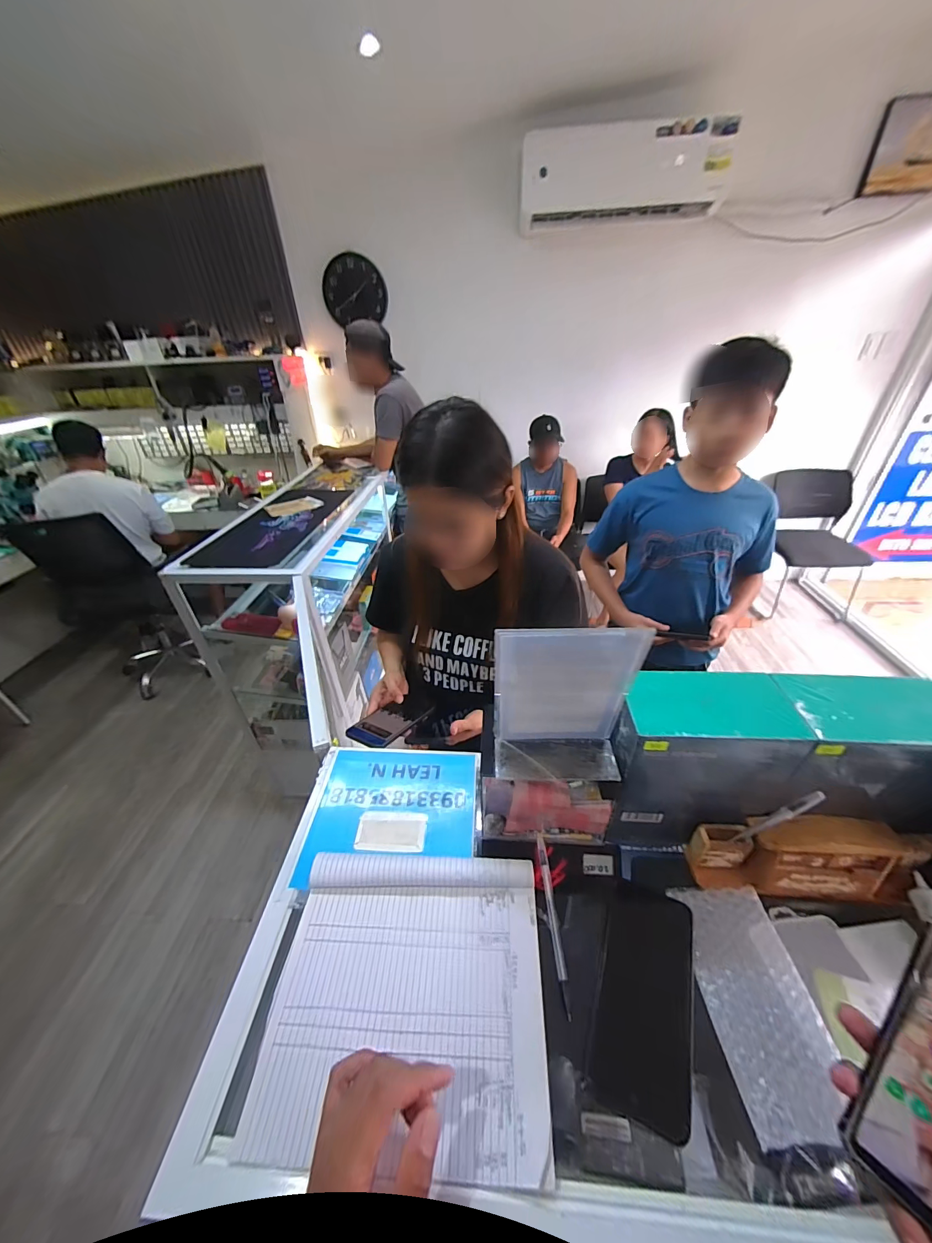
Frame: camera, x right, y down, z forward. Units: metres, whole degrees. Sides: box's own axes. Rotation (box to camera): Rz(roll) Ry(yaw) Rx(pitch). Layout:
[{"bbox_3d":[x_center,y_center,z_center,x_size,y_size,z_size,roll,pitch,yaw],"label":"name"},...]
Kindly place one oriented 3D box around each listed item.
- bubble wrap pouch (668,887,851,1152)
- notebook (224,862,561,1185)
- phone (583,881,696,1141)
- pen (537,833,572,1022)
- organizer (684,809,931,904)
[{"bbox_3d":[0.265,0.339,0.366,0.088,0.021,0.171,1,35,5],"label":"bubble wrap pouch"},{"bbox_3d":[-0.052,0.338,0.376,0.241,0.030,0.208,0,35,4],"label":"notebook"},{"bbox_3d":[0.167,0.337,0.372,0.080,0.015,0.170,14,39,22],"label":"phone"},{"bbox_3d":[0.092,0.310,0.426,0.010,0.009,0.158,-2,35,1],"label":"pen"},{"bbox_3d":[0.368,0.248,0.425,0.233,0.083,0.053,1,35,5],"label":"organizer"}]

